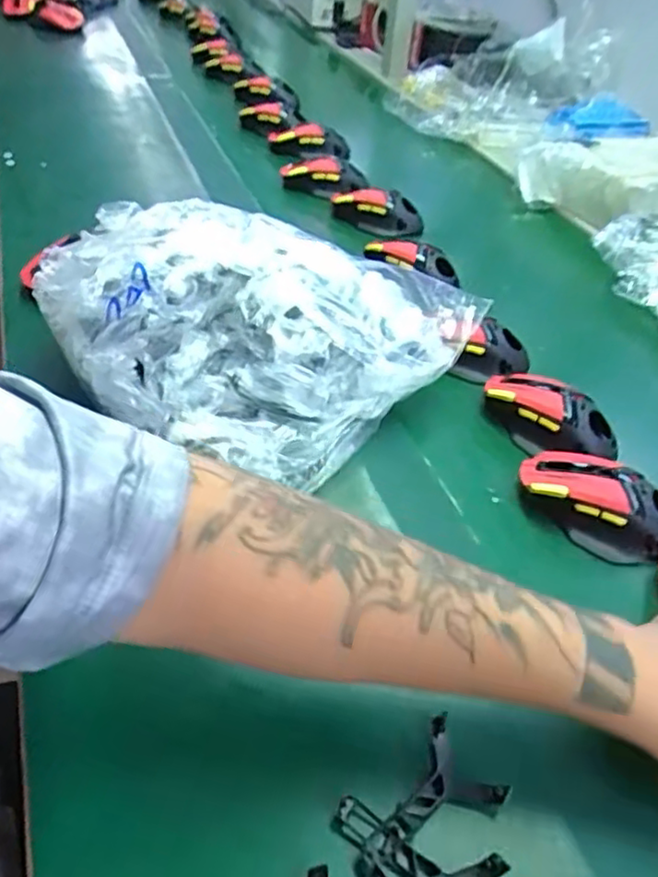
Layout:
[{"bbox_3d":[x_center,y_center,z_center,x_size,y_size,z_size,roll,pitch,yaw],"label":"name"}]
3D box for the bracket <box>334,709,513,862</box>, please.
[{"bbox_3d":[0.046,0.181,0.327,0.075,0.014,0.048,-25,51,-30],"label":"bracket"}]

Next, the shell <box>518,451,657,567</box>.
[{"bbox_3d":[0.199,0.045,0.488,0.118,0.045,0.065,24,45,18],"label":"shell"}]

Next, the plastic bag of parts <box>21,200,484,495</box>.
[{"bbox_3d":[-0.075,-0.083,0.538,0.343,0.112,0.216,17,43,11],"label":"plastic bag of parts"}]

